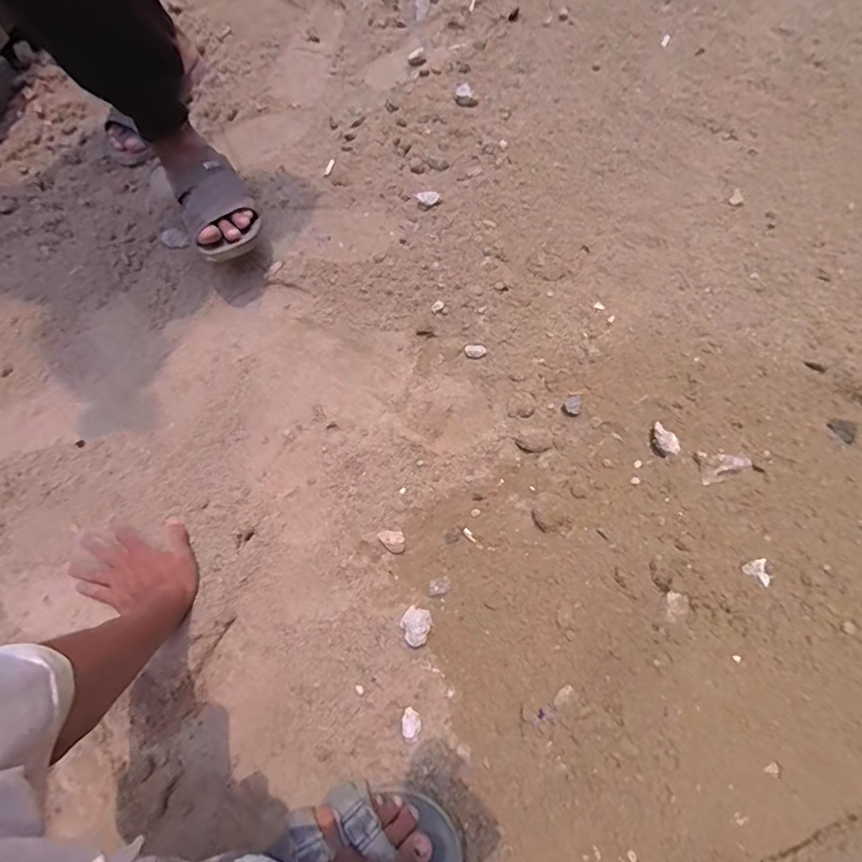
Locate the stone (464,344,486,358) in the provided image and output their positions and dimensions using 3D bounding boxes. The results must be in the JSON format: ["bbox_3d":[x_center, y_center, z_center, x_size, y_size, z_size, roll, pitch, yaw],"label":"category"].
[{"bbox_3d":[0.061,-0.111,0.729,0.029,0.004,0.019,1,74,2],"label":"stone"}]

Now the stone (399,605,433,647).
[{"bbox_3d":[-0.018,0.220,0.597,0.034,0.021,0.038,21,72,9],"label":"stone"}]

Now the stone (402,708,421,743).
[{"bbox_3d":[-0.021,0.315,0.567,0.019,0.012,0.033,-2,70,1],"label":"stone"}]

